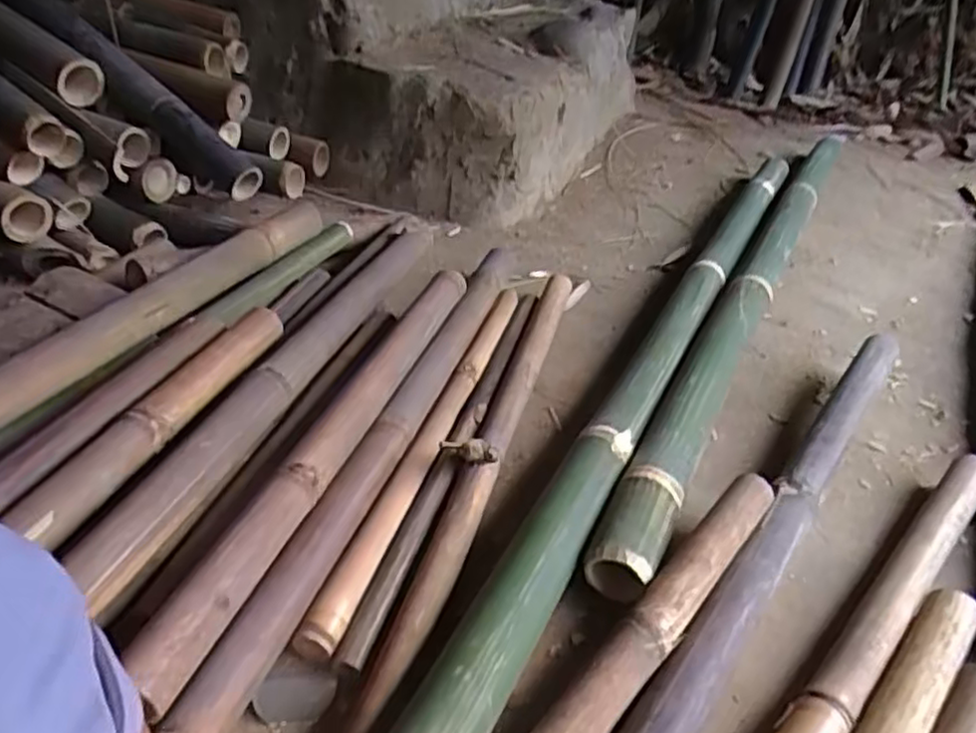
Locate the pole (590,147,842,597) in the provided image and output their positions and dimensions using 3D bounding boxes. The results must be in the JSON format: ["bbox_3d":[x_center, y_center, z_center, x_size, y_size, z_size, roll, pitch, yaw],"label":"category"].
[{"bbox_3d":[0.402,-0.119,1.105,0.076,0.079,1.199,21,40,20],"label":"pole"}]

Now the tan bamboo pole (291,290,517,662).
[{"bbox_3d":[-0.059,0.076,0.838,0.038,0.033,0.584,15,38,13],"label":"tan bamboo pole"}]

